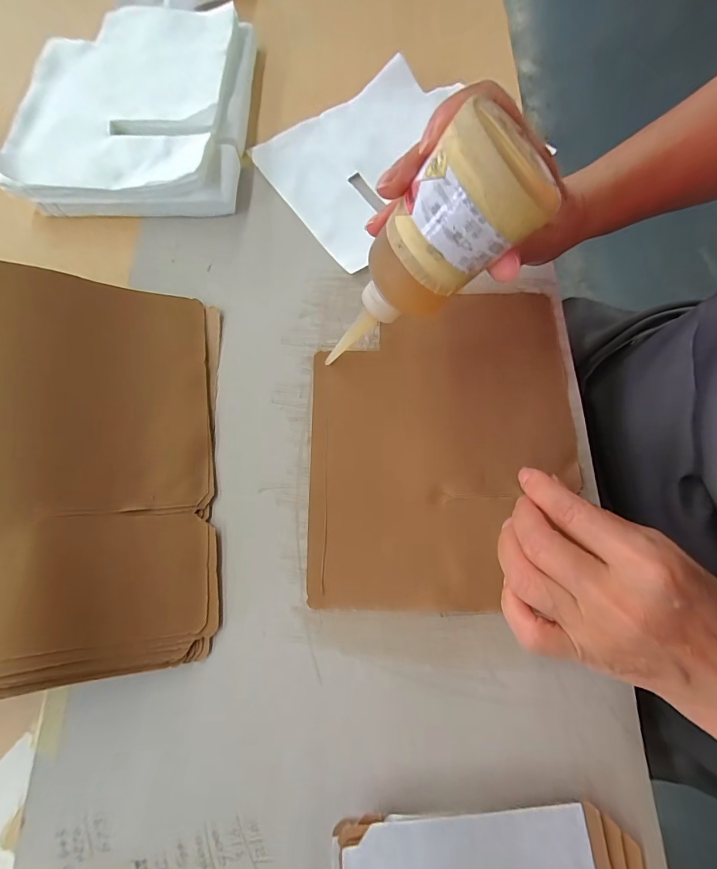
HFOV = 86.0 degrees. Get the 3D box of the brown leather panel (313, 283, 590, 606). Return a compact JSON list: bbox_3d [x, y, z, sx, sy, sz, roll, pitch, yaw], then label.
[{"bbox_3d":[0.064,0.001,0.289,0.193,0.008,0.236,-1,71,1],"label":"brown leather panel"}]

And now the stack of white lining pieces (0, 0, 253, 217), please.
[{"bbox_3d":[-0.208,-0.312,0.371,0.199,0.047,0.233,-1,72,-2],"label":"stack of white lining pieces"}]

